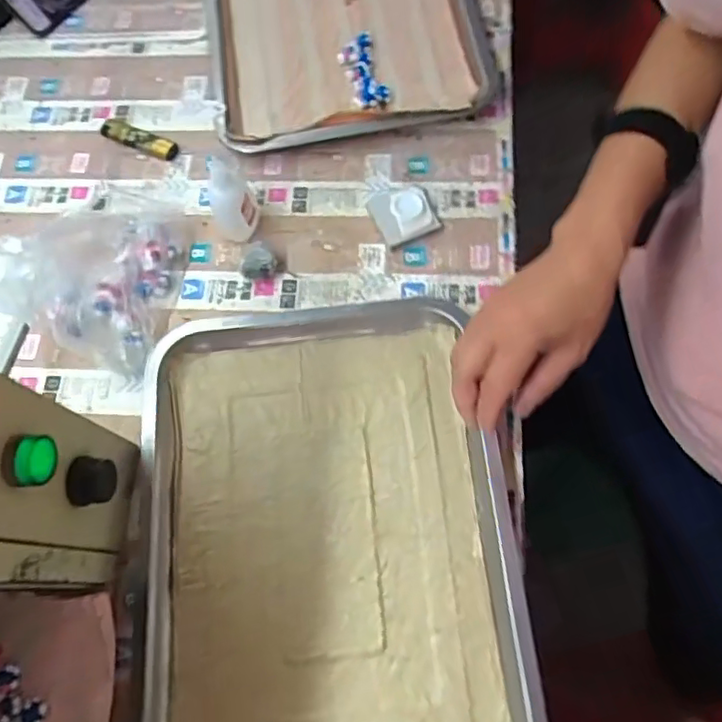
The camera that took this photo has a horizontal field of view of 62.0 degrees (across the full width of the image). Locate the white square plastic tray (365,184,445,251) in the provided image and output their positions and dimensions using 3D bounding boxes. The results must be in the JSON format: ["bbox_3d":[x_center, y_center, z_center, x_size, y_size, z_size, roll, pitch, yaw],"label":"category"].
[{"bbox_3d":[0.038,-0.132,0.527,0.053,0.018,0.058,-23,71,-6],"label":"white square plastic tray"}]

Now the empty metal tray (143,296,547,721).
[{"bbox_3d":[-0.027,0.122,0.428,0.258,0.033,0.342,-7,70,0],"label":"empty metal tray"}]

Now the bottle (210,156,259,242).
[{"bbox_3d":[-0.110,-0.138,0.505,0.034,0.088,0.037,-13,71,-6],"label":"bottle"}]

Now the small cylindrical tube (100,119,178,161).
[{"bbox_3d":[-0.214,-0.211,0.572,0.083,0.019,0.018,24,73,10],"label":"small cylindrical tube"}]

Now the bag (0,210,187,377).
[{"bbox_3d":[-0.215,-0.081,0.483,0.098,0.100,0.143,15,72,10],"label":"bag"}]

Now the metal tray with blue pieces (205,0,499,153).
[{"bbox_3d":[-0.020,-0.340,0.589,0.261,0.039,0.287,-10,71,-1],"label":"metal tray with blue pieces"}]

